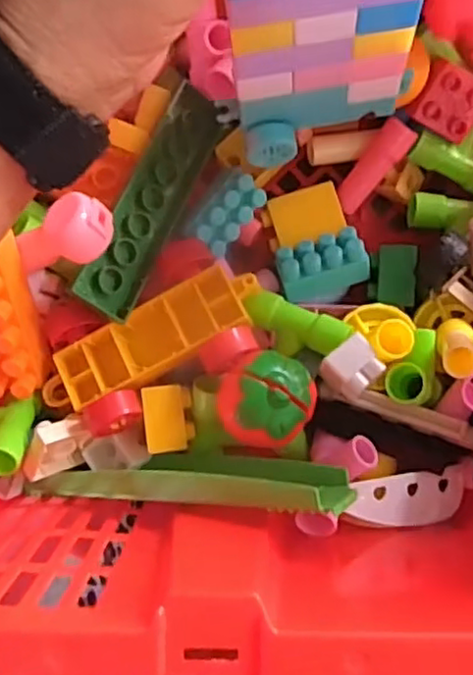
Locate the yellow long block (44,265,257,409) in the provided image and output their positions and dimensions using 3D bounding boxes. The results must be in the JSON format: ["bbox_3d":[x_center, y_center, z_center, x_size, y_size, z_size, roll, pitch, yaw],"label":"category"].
[{"bbox_3d":[-0.044,0.001,0.327,0.115,0.020,0.032,-28,88,-1],"label":"yellow long block"}]

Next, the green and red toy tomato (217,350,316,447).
[{"bbox_3d":[0.014,0.028,0.310,0.043,0.041,0.039,-36,88,-1],"label":"green and red toy tomato"}]

